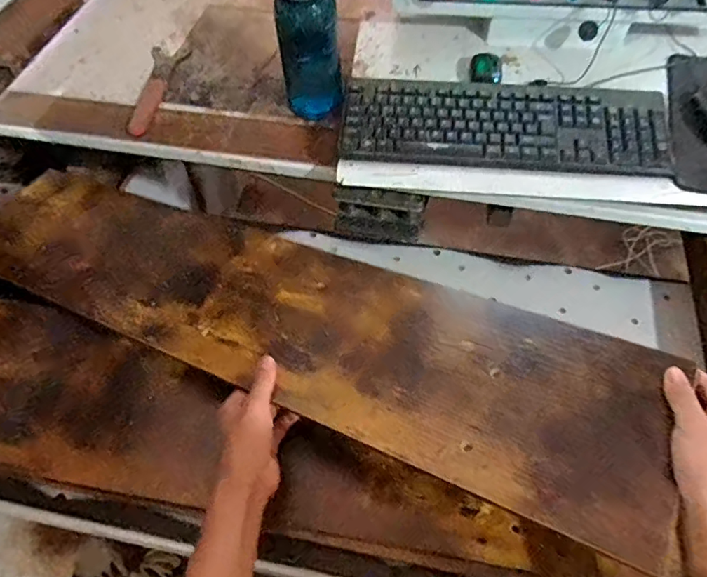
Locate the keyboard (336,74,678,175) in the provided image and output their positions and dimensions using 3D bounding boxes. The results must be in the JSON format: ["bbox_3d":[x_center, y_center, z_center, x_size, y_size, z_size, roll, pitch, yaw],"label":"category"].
[{"bbox_3d":[0.199,-0.218,0.697,0.425,0.027,0.132,6,72,6],"label":"keyboard"}]

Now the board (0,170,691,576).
[{"bbox_3d":[-0.122,0.002,0.649,0.954,0.014,0.229,19,57,23],"label":"board"}]

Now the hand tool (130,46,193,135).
[{"bbox_3d":[-0.324,-0.331,0.846,0.065,0.027,0.214,3,55,2],"label":"hand tool"}]

